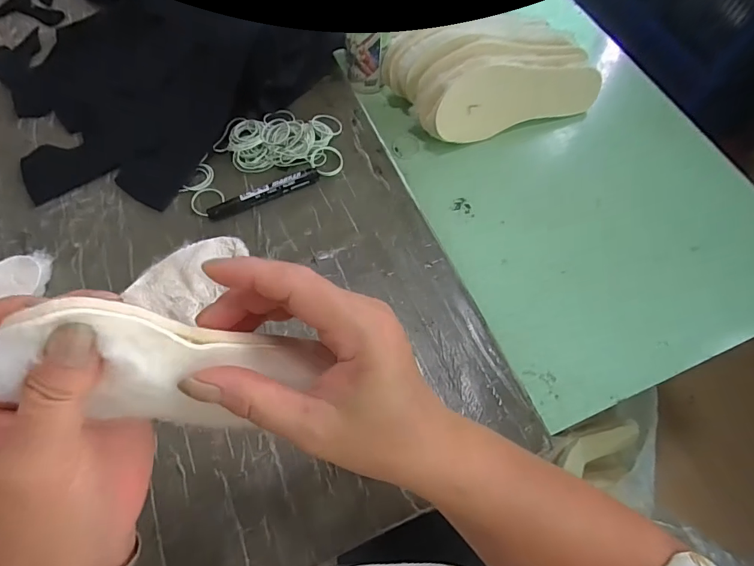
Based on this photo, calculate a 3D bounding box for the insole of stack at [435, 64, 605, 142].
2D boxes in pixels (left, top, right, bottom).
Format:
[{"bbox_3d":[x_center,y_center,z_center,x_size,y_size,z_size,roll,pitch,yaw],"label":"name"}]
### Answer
[{"bbox_3d":[0.208,-0.274,0.631,0.275,0.091,0.025,-20,30,-15],"label":"insole of stack"}]

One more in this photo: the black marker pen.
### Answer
[{"bbox_3d":[-0.141,-0.112,0.538,0.142,0.020,0.015,-23,67,-12],"label":"black marker pen"}]

